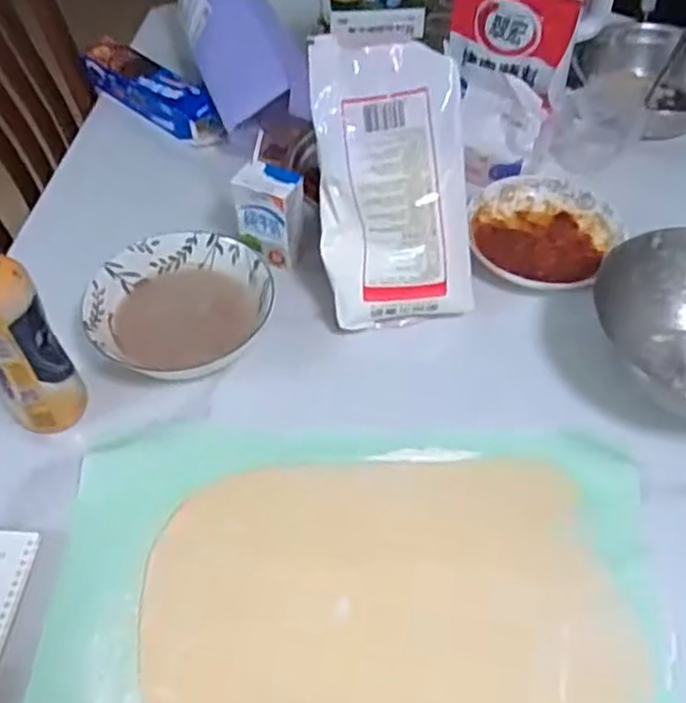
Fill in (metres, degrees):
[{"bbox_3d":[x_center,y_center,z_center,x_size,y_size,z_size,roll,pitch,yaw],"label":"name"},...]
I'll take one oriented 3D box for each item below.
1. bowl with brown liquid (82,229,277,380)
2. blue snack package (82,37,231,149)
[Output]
[{"bbox_3d":[-0.158,-0.050,0.725,0.175,0.041,0.152,0,52,0],"label":"bowl with brown liquid"},{"bbox_3d":[-0.251,-0.338,0.946,0.232,0.051,0.059,32,59,22],"label":"blue snack package"}]

